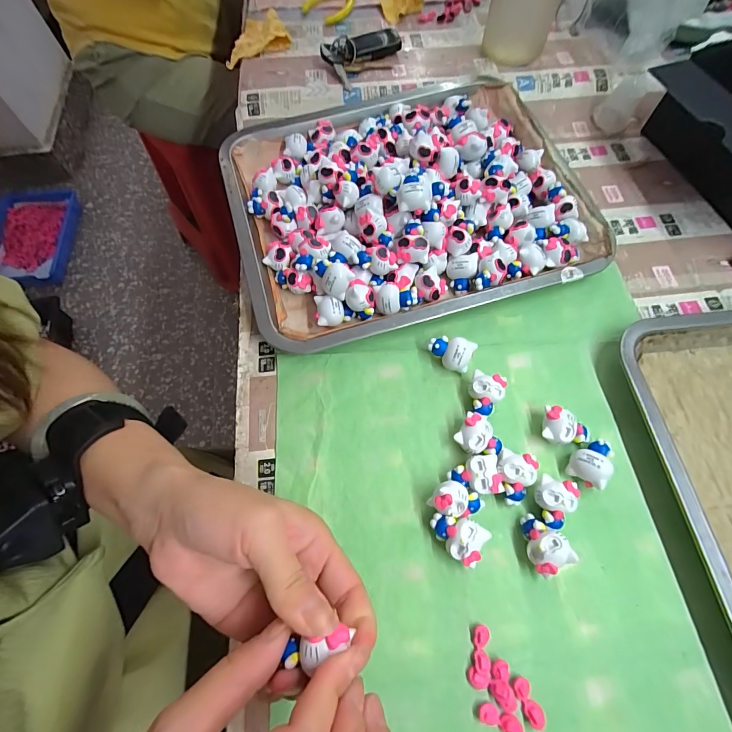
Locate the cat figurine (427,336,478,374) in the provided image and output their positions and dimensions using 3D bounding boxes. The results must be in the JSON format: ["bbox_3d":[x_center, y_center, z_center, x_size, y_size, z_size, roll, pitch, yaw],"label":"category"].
[{"bbox_3d":[0.065,-0.010,0.294,0.034,0.021,0.023,18,68,7],"label":"cat figurine"}]

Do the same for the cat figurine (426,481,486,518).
[{"bbox_3d":[0.060,0.089,0.246,0.035,0.026,0.020,28,69,11],"label":"cat figurine"}]

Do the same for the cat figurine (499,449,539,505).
[{"bbox_3d":[0.100,0.076,0.257,0.024,0.019,0.032,14,67,5],"label":"cat figurine"}]

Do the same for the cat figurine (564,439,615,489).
[{"bbox_3d":[0.154,0.064,0.260,0.023,0.019,0.033,33,70,13],"label":"cat figurine"}]

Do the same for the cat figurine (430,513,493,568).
[{"bbox_3d":[0.057,0.108,0.242,0.034,0.020,0.024,31,70,12],"label":"cat figurine"}]

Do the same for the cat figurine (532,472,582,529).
[{"bbox_3d":[0.123,0.088,0.250,0.026,0.018,0.032,32,70,13],"label":"cat figurine"}]

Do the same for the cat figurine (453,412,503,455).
[{"bbox_3d":[0.080,0.051,0.268,0.031,0.019,0.028,33,71,13],"label":"cat figurine"}]

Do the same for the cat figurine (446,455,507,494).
[{"bbox_3d":[0.073,0.074,0.257,0.034,0.019,0.025,-5,67,-3],"label":"cat figurine"}]

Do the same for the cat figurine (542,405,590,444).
[{"bbox_3d":[0.141,0.046,0.271,0.032,0.019,0.024,18,68,7],"label":"cat figurine"}]

